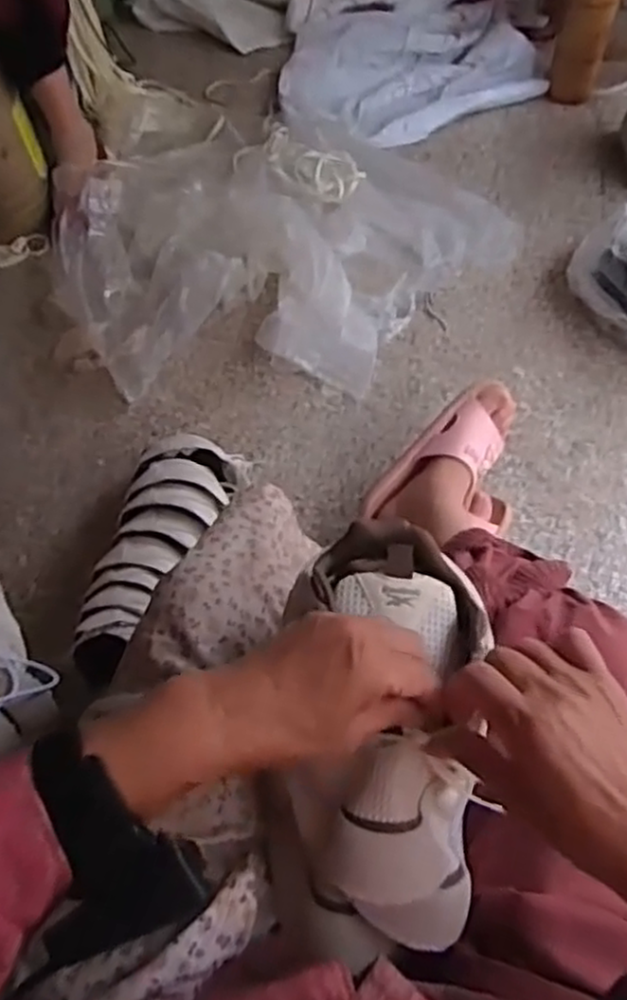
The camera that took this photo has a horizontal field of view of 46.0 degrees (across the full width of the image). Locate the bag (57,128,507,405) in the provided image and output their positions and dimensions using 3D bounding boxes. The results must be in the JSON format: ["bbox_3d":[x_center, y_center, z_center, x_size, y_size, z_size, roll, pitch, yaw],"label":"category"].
[{"bbox_3d":[-0.042,-0.407,1.172,0.706,0.076,0.548,-23,61,-11],"label":"bag"}]

